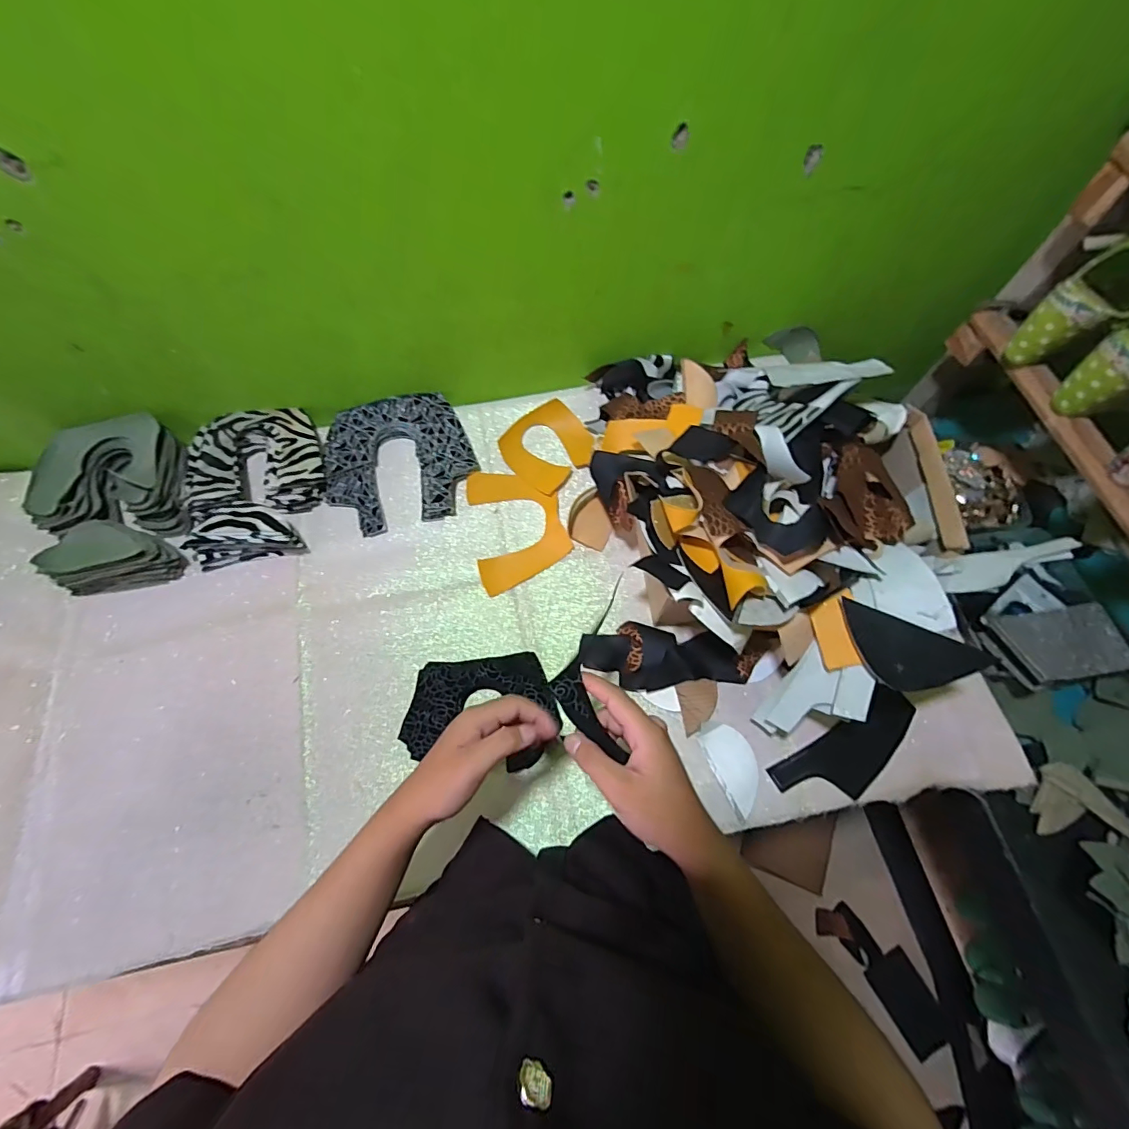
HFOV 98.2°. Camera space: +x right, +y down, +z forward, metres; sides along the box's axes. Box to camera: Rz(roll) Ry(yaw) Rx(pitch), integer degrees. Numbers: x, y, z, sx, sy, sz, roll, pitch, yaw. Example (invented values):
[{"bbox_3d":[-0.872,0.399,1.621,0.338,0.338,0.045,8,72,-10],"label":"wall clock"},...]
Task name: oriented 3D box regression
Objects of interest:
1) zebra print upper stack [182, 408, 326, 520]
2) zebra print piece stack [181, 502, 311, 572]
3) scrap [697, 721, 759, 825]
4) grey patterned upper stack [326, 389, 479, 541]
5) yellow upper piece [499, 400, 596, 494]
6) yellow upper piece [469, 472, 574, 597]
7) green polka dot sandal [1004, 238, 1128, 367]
[{"bbox_3d":[-0.401,-0.135,0.636,0.167,0.033,0.137,-8,68,-4],"label":"zebra print upper stack"},{"bbox_3d":[-0.396,-0.043,0.603,0.134,0.055,0.069,-9,68,-4],"label":"zebra print piece stack"},{"bbox_3d":[0.183,0.216,0.527,0.048,0.004,0.095,-22,70,-10],"label":"scrap"},{"bbox_3d":[-0.221,-0.139,0.656,0.188,0.034,0.184,-15,69,-7],"label":"grey patterned upper stack"},{"bbox_3d":[-0.022,-0.164,0.674,0.113,0.023,0.114,-39,73,-15],"label":"yellow upper piece"},{"bbox_3d":[-0.059,-0.052,0.634,0.115,0.008,0.167,-13,68,-6],"label":"yellow upper piece"},{"bbox_3d":[0.571,-0.290,0.543,0.066,0.149,0.085,-2,64,-35],"label":"green polka dot sandal"}]

